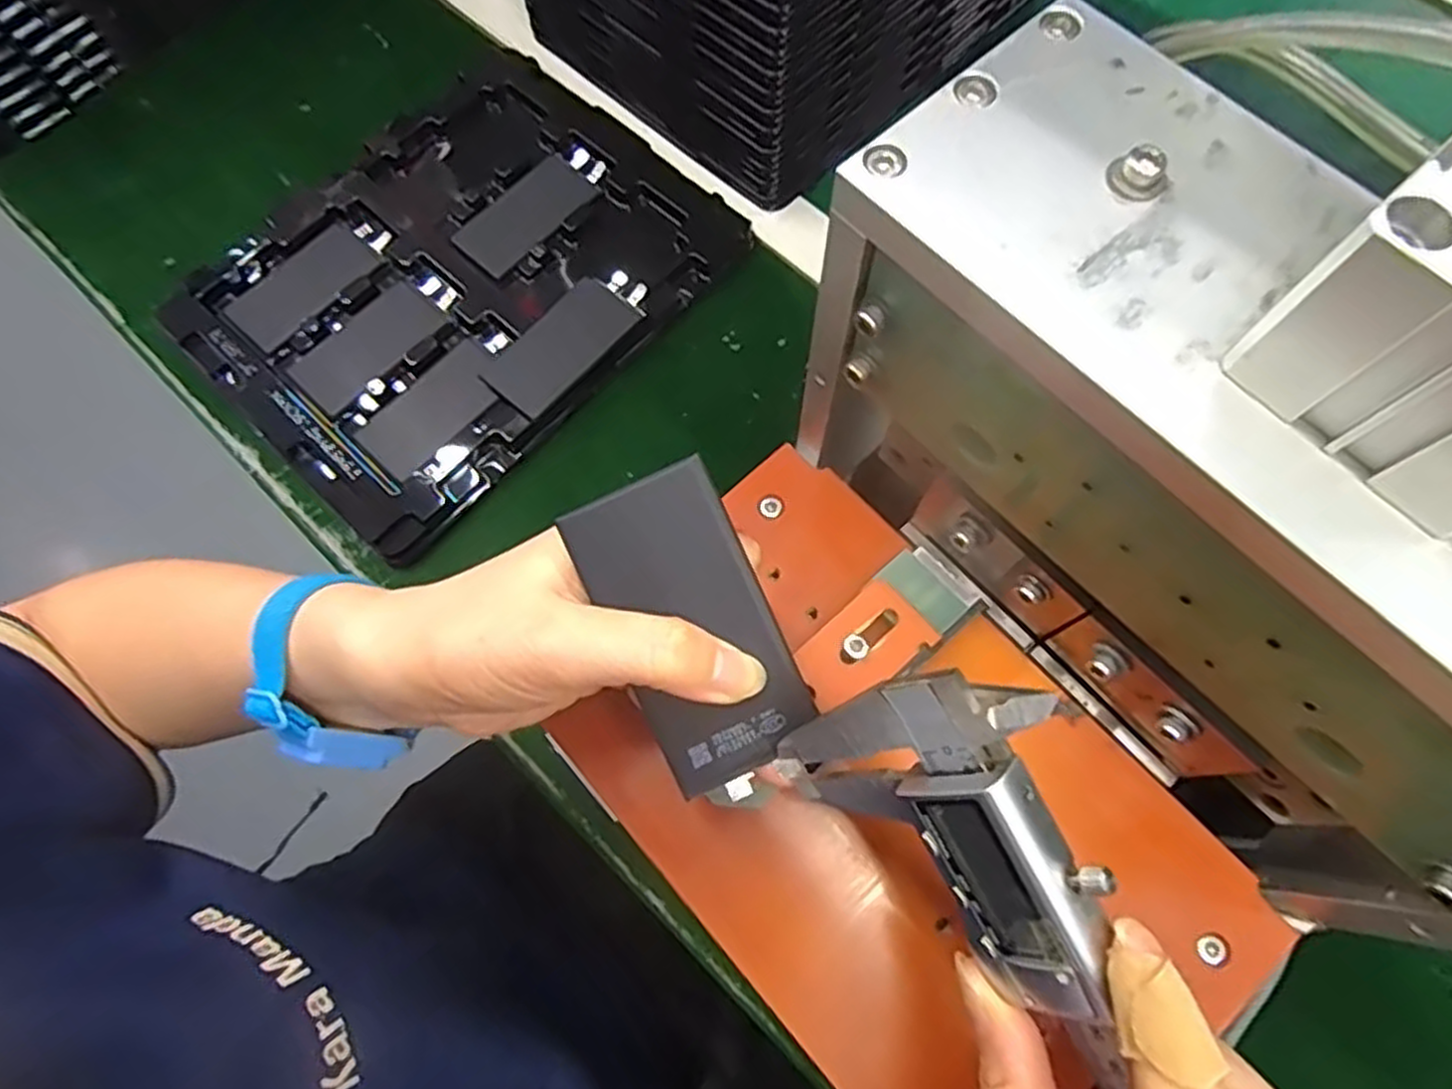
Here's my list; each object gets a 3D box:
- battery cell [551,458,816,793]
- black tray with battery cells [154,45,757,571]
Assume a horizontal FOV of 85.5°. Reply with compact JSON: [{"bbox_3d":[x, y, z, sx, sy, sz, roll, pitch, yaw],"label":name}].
[{"bbox_3d":[-0.009,0.025,0.218,0.043,0.004,0.088,-22,92,-6],"label":"battery cell"},{"bbox_3d":[-0.154,-0.153,0.449,0.224,0.021,0.267,41,77,13],"label":"black tray with battery cells"}]

